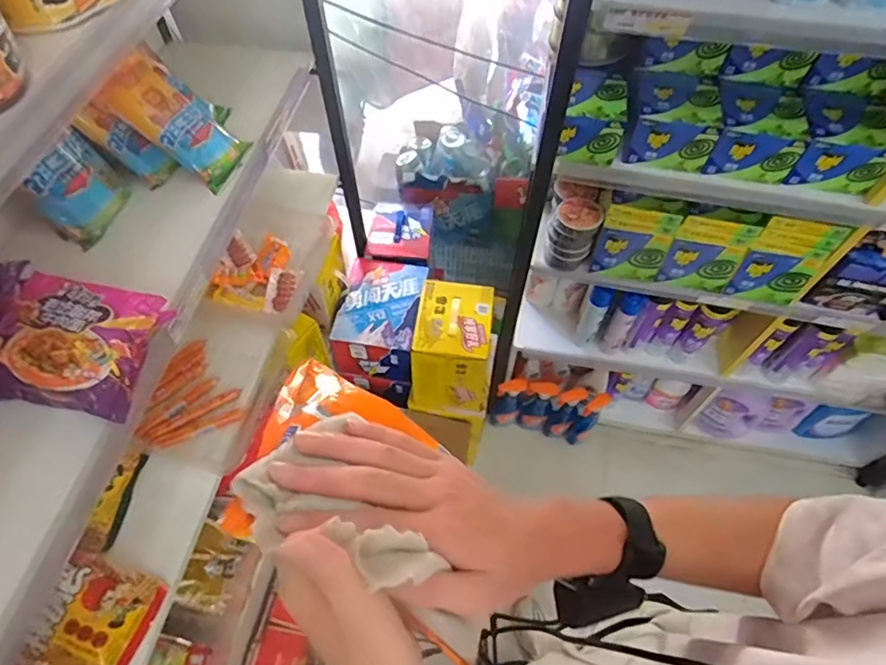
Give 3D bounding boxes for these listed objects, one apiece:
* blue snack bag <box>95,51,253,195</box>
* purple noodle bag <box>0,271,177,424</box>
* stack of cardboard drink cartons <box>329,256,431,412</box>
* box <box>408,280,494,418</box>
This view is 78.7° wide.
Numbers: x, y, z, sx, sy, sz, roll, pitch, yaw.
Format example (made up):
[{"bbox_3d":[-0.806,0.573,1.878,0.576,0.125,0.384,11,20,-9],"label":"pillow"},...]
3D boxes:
[{"bbox_3d":[-0.408,-0.324,0.839,0.206,0.063,0.130,42,57,-22],"label":"blue snack bag"},{"bbox_3d":[-0.448,0.016,0.629,0.203,0.058,0.159,5,57,3],"label":"purple noodle bag"},{"bbox_3d":[-0.160,-0.010,1.472,0.205,0.240,0.300,10,58,6],"label":"stack of cardboard drink cartons"},{"bbox_3d":[0.026,0.048,1.349,0.179,0.294,0.219,8,57,5],"label":"box"}]

